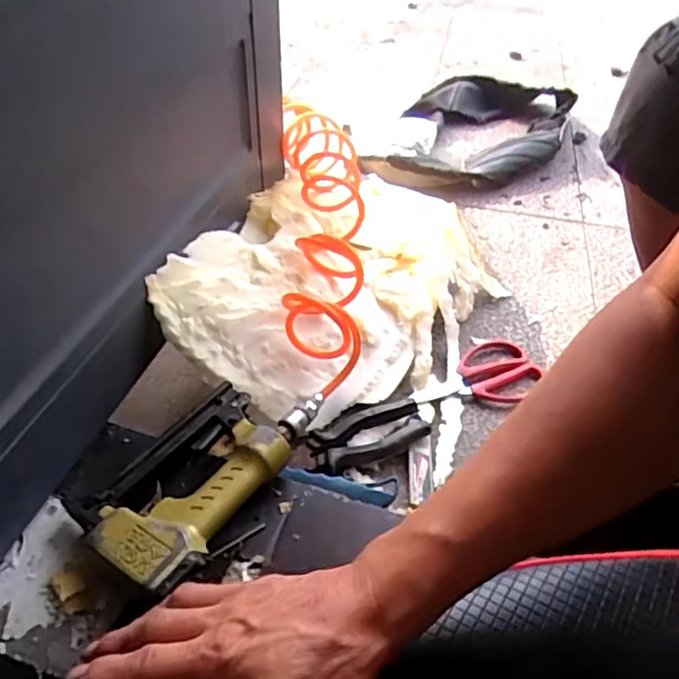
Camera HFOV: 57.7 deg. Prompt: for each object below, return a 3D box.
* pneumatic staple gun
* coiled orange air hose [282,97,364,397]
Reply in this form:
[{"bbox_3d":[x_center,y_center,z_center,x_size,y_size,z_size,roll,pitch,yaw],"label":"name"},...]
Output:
[{"bbox_3d":[-0.118,0.113,0.512,0.111,0.052,0.190,24,49,21],"label":"pneumatic staple gun"},{"bbox_3d":[-0.017,-0.142,0.740,0.095,0.089,0.463,-1,44,-5],"label":"coiled orange air hose"}]

